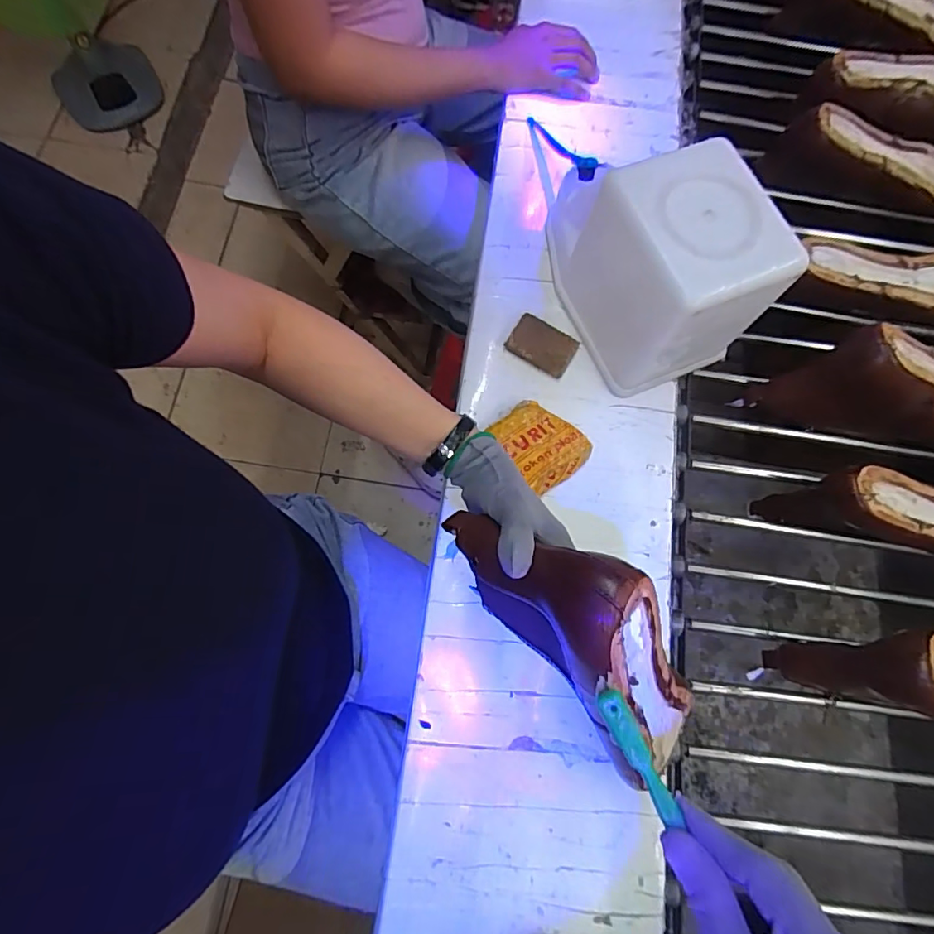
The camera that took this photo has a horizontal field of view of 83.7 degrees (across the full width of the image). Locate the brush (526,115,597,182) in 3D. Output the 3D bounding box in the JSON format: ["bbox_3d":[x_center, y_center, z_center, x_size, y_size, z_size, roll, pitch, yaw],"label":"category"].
[{"bbox_3d":[0.109,-0.377,0.611,0.018,0.021,0.166,-17,51,-5],"label":"brush"}]

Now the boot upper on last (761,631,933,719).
[{"bbox_3d":[0.429,0.198,0.482,0.255,0.131,0.081,8,74,2],"label":"boot upper on last"}]

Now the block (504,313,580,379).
[{"bbox_3d":[0.081,-0.132,0.565,0.069,0.015,0.050,31,75,7],"label":"block"}]

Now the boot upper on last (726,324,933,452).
[{"bbox_3d":[0.466,-0.082,0.570,0.275,0.127,0.080,10,74,2],"label":"boot upper on last"}]

